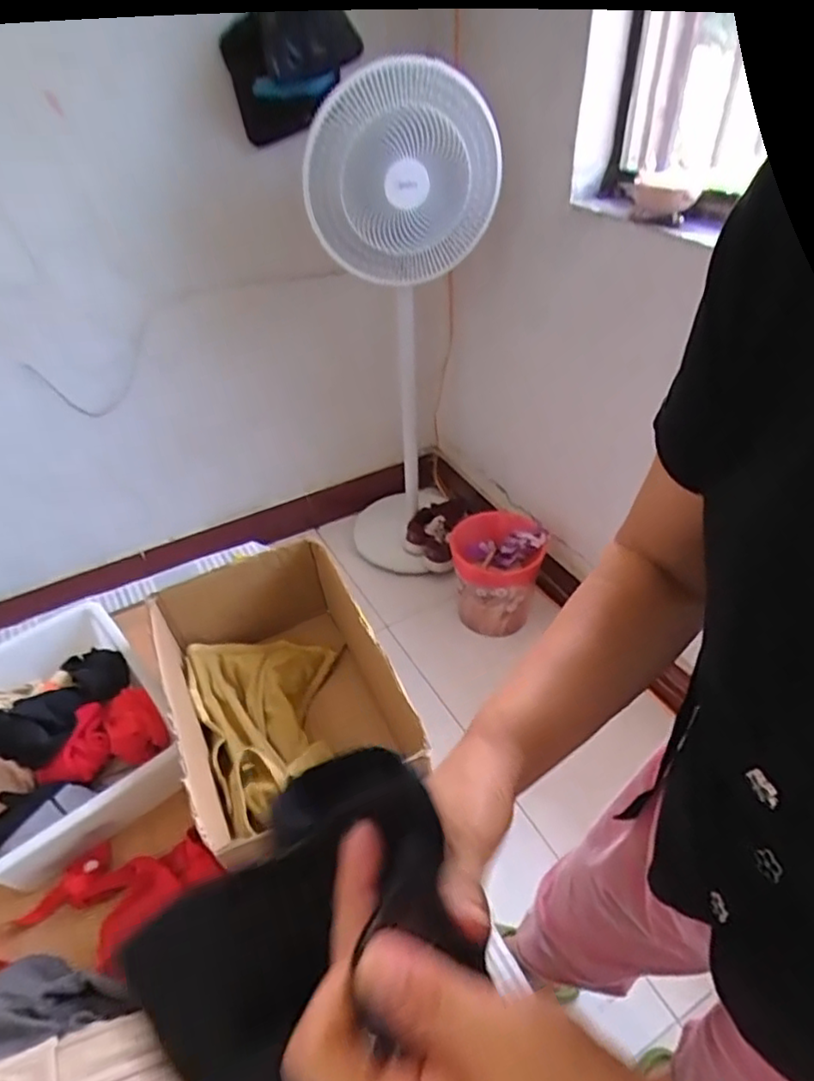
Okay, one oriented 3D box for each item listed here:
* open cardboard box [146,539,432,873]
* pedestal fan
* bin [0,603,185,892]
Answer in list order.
[{"bbox_3d":[-0.151,0.234,0.886,0.288,0.222,0.417,-17,42,-15],"label":"open cardboard box"},{"bbox_3d":[0.010,-0.447,1.589,0.380,1.174,0.326,-3,40,0],"label":"pedestal fan"},{"bbox_3d":[-0.494,0.265,0.887,0.280,0.130,0.362,-30,47,-28],"label":"bin"}]

